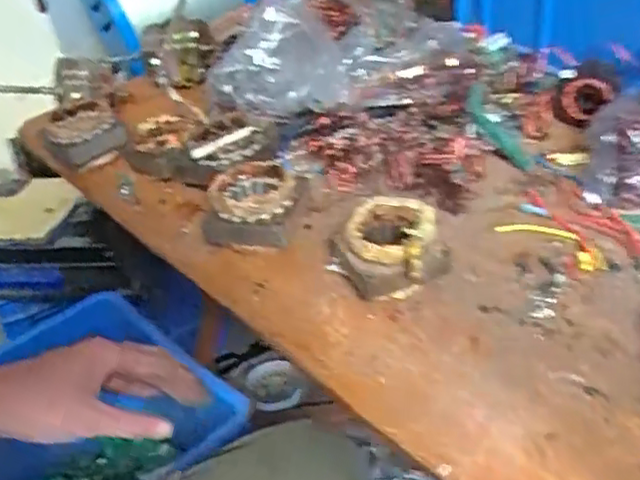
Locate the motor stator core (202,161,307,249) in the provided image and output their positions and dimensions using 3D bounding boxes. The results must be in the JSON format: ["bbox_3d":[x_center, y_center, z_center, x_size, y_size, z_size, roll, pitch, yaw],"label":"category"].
[{"bbox_3d":[-0.058,-0.030,0.577,0.082,0.050,0.080,0,36,10],"label":"motor stator core"}]

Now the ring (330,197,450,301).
[{"bbox_3d":[0.056,0.011,0.510,0.087,0.072,0.055,16,42,27],"label":"ring"}]

